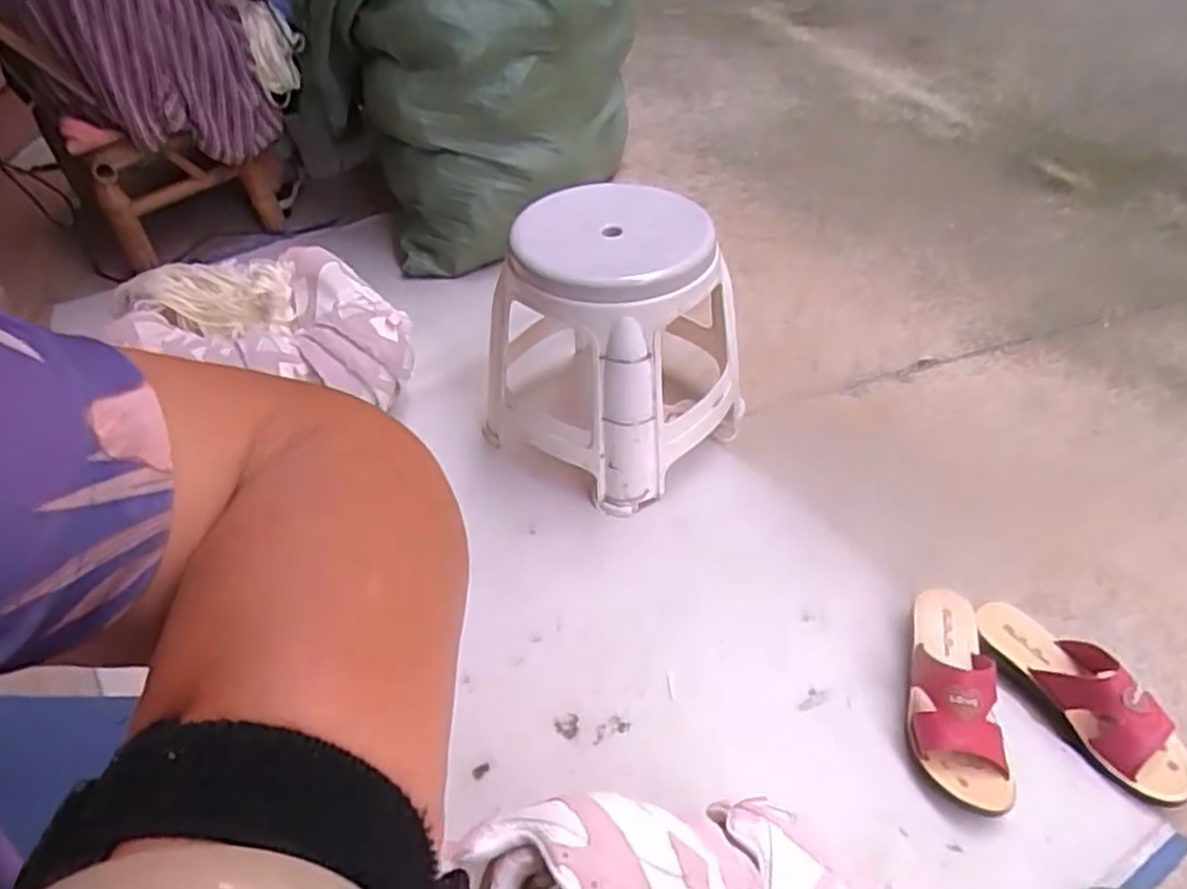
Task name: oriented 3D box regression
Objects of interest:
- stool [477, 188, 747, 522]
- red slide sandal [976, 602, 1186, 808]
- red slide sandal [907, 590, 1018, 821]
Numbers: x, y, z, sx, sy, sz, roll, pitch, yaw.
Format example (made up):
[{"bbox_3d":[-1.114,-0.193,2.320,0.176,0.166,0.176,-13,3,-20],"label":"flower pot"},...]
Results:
[{"bbox_3d":[0.029,-0.121,0.977,0.241,0.323,0.249,26,51,27],"label":"stool"},{"bbox_3d":[0.484,0.239,0.757,0.076,0.071,0.225,-22,47,-18],"label":"red slide sandal"},{"bbox_3d":[0.361,0.235,0.753,0.090,0.079,0.218,10,46,14],"label":"red slide sandal"}]

